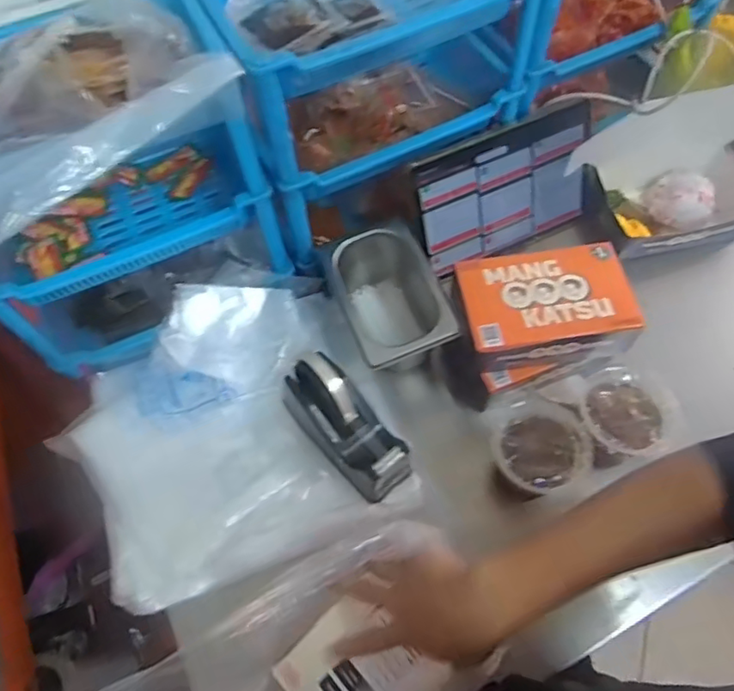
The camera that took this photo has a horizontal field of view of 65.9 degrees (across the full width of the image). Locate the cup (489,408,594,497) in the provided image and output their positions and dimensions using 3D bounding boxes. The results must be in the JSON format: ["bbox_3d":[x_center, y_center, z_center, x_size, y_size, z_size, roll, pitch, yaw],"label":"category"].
[{"bbox_3d":[0.165,0.097,0.533,0.087,0.033,0.078,-29,64,-12],"label":"cup"}]

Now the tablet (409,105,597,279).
[{"bbox_3d":[0.175,-0.191,0.704,0.237,0.156,0.015,-25,41,-10],"label":"tablet"}]

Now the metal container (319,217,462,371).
[{"bbox_3d":[0.025,-0.049,0.663,0.104,0.100,0.164,-21,62,-9],"label":"metal container"}]

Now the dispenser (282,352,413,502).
[{"bbox_3d":[-0.022,0.077,0.577,0.061,0.084,0.147,-38,66,-17],"label":"dispenser"}]

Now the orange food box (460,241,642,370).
[{"bbox_3d":[0.187,-0.042,0.605,0.166,0.062,0.130,-8,61,-1],"label":"orange food box"}]

